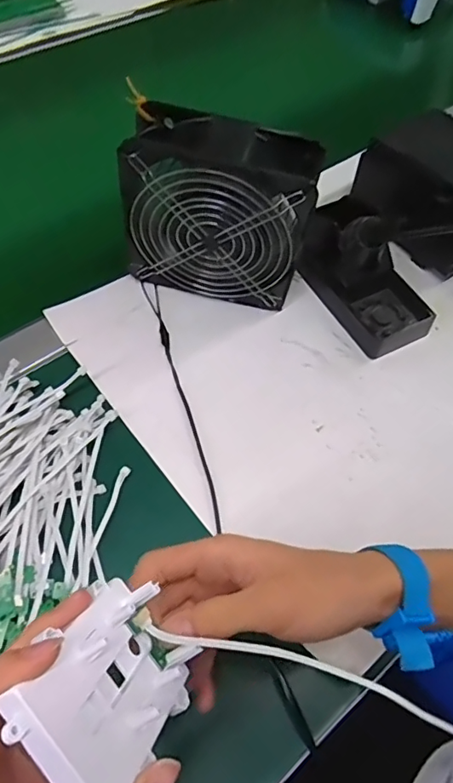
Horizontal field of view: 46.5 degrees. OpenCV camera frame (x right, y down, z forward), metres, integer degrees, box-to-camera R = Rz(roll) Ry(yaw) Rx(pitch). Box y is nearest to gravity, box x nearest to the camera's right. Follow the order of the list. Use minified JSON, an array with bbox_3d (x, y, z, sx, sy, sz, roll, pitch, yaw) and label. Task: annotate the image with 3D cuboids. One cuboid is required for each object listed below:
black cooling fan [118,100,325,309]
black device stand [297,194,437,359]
[{"bbox_3d":[-0.008,-0.150,0.456,0.154,0.148,0.063,9,59,1],"label":"black cooling fan"},{"bbox_3d":[0.133,-0.117,0.498,0.074,0.082,0.153,-25,65,-18],"label":"black device stand"}]

